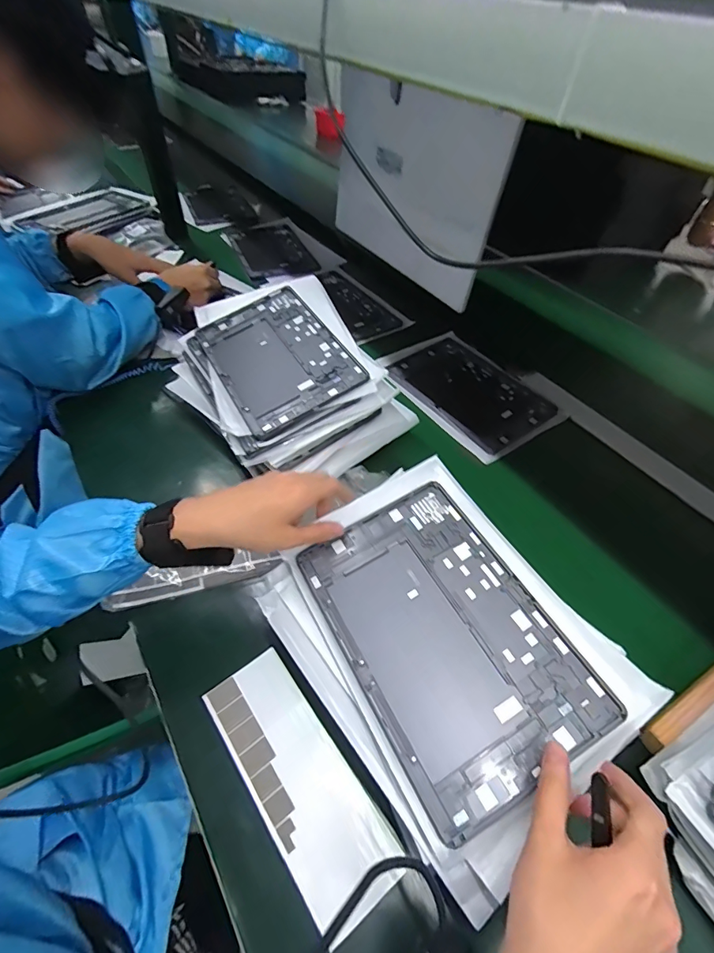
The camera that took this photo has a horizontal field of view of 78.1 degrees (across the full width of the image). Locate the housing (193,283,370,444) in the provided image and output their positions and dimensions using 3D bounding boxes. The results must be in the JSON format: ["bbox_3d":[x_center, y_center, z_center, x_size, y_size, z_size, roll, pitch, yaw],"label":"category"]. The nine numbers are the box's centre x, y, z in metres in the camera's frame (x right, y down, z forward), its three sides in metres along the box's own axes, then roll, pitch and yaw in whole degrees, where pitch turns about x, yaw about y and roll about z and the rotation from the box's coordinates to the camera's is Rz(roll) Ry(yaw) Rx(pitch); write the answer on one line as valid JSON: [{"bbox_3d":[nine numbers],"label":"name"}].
[{"bbox_3d":[-0.112,-0.171,0.620,0.166,0.011,0.250,-31,60,-9],"label":"housing"}]

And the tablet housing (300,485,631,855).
[{"bbox_3d":[0.074,0.133,0.386,0.167,0.007,0.249,-28,59,-12],"label":"tablet housing"}]

